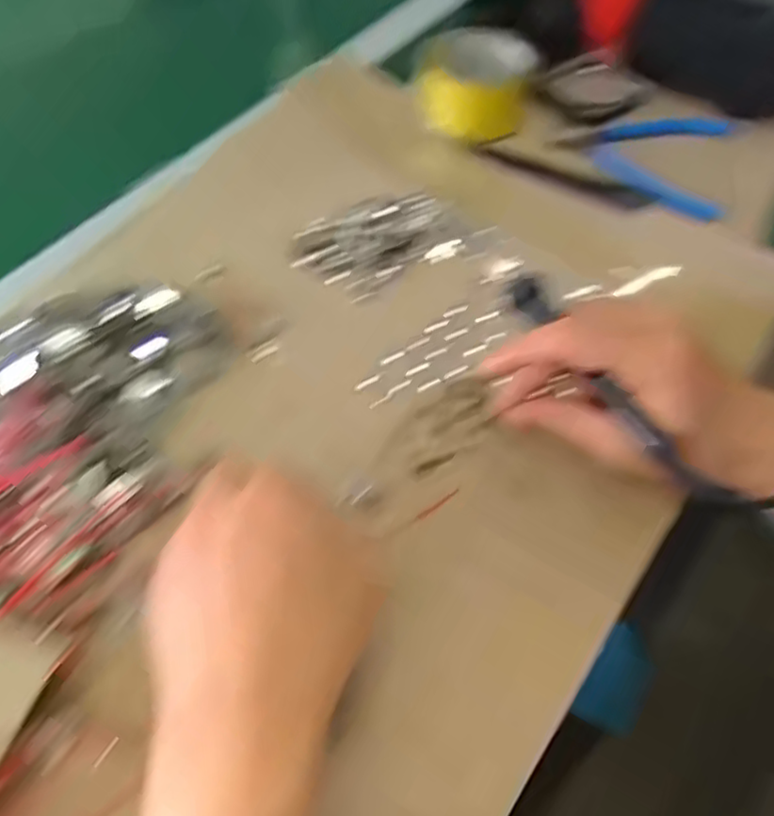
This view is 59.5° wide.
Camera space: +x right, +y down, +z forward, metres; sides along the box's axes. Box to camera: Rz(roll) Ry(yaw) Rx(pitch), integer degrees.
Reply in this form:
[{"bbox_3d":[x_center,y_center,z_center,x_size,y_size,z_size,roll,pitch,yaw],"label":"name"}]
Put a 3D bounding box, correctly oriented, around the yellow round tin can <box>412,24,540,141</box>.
[{"bbox_3d":[0.067,-0.257,0.543,0.091,0.045,0.095,0,55,0],"label":"yellow round tin can"}]

